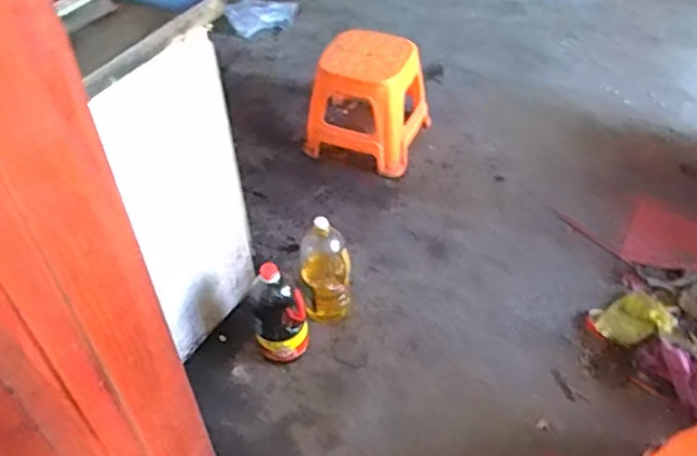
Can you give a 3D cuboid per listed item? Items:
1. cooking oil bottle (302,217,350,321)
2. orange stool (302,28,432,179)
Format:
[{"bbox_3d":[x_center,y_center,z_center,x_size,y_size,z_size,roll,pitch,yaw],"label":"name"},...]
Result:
[{"bbox_3d":[-0.050,0.105,1.453,0.112,0.289,0.102,0,46,0],"label":"cooking oil bottle"},{"bbox_3d":[0.073,-0.384,1.909,0.303,0.326,0.306,21,52,19],"label":"orange stool"}]

